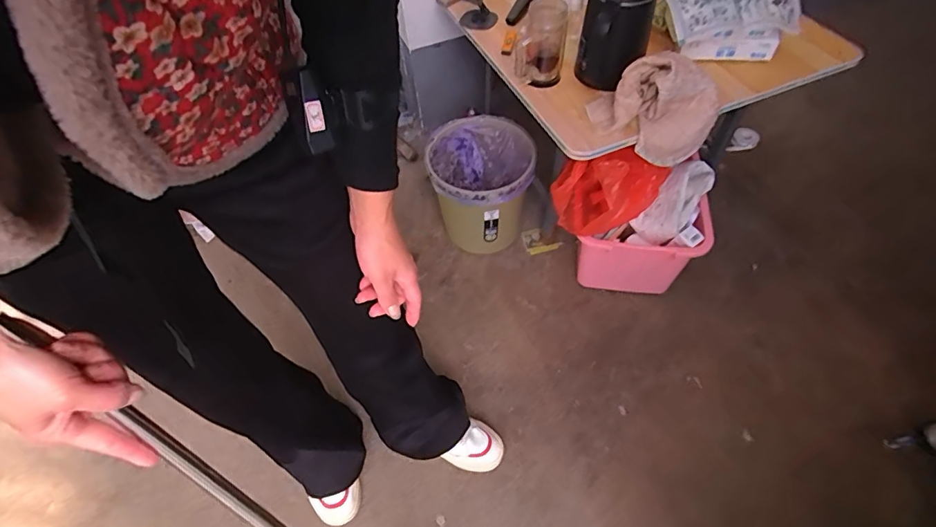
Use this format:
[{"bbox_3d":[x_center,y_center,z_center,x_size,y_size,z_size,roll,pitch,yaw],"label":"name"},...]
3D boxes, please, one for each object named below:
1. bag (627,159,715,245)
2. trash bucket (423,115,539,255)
[{"bbox_3d":[0.464,-0.143,1.072,0.093,0.065,0.218,39,90,21],"label":"bag"},{"bbox_3d":[0.032,-0.198,1.266,0.249,0.269,0.272,-2,53,3],"label":"trash bucket"}]

